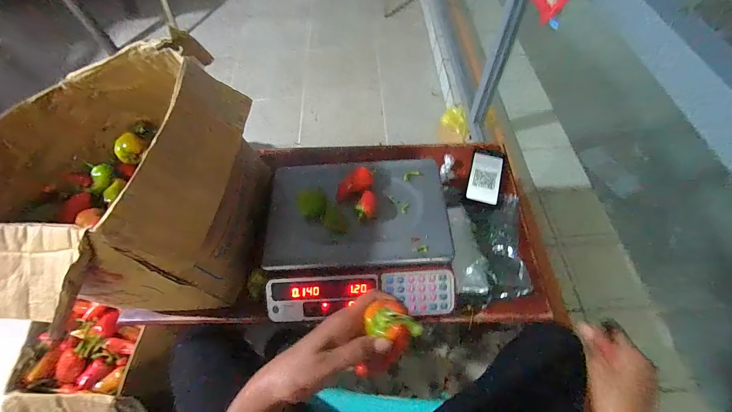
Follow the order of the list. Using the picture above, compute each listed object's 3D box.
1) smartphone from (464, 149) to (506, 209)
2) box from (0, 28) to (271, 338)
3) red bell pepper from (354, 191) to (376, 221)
[{"bbox_3d":[0.285,-0.072,0.740,0.076,0.013,0.162,14,61,12],"label":"smartphone"},{"bbox_3d":[-0.391,-0.021,0.550,0.344,0.286,0.439,0,59,3],"label":"box"},{"bbox_3d":[-0.001,0.001,0.578,0.032,0.027,0.058,8,60,8],"label":"red bell pepper"}]

